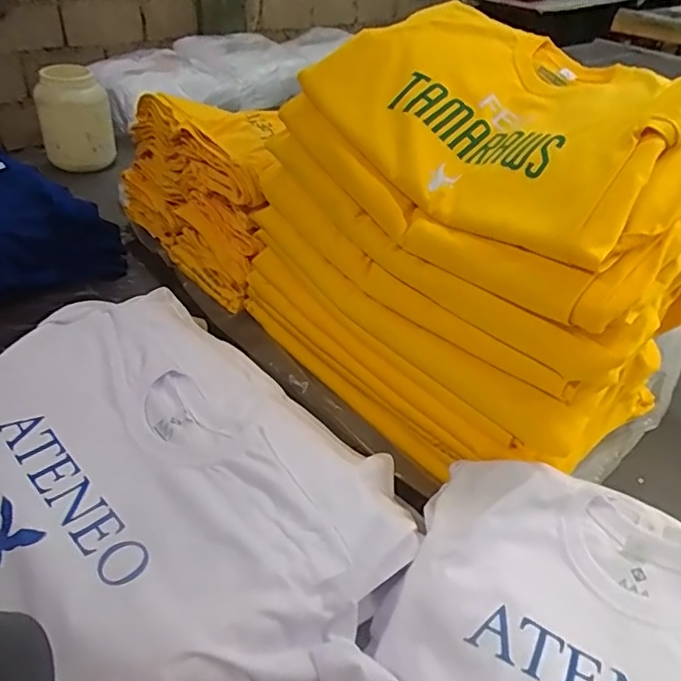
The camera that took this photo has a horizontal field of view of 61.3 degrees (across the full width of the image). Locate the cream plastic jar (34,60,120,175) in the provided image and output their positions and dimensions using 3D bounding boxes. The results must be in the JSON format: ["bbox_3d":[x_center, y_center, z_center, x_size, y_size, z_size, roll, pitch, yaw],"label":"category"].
[{"bbox_3d":[-0.644,-0.536,1.397,0.164,0.238,0.131,-11,41,-21],"label":"cream plastic jar"}]

